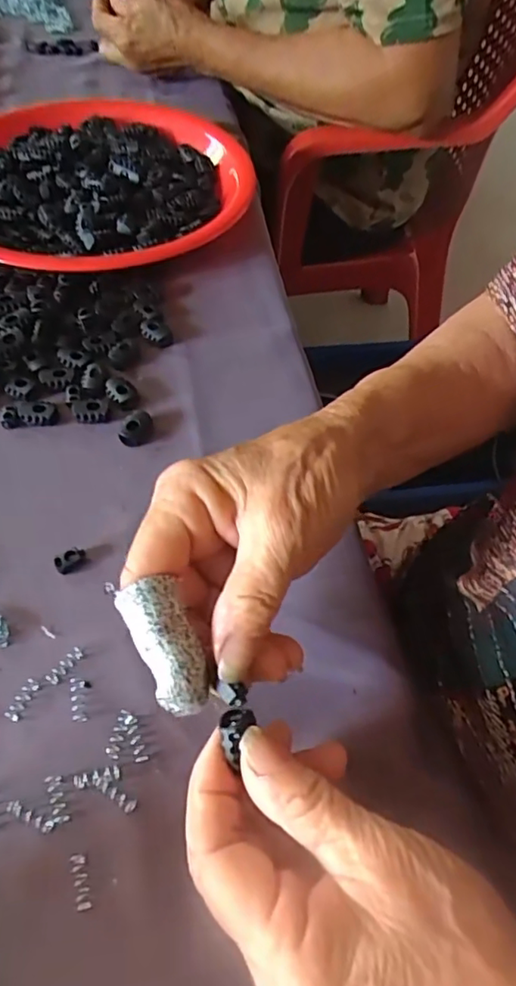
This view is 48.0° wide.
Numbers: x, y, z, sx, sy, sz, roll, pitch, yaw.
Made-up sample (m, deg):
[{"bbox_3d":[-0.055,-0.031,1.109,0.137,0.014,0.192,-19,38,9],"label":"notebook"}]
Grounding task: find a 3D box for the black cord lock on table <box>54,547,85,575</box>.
[{"bbox_3d":[-0.095,0.034,0.294,0.015,0.005,0.011,-36,64,-24],"label":"black cord lock on table"}]

